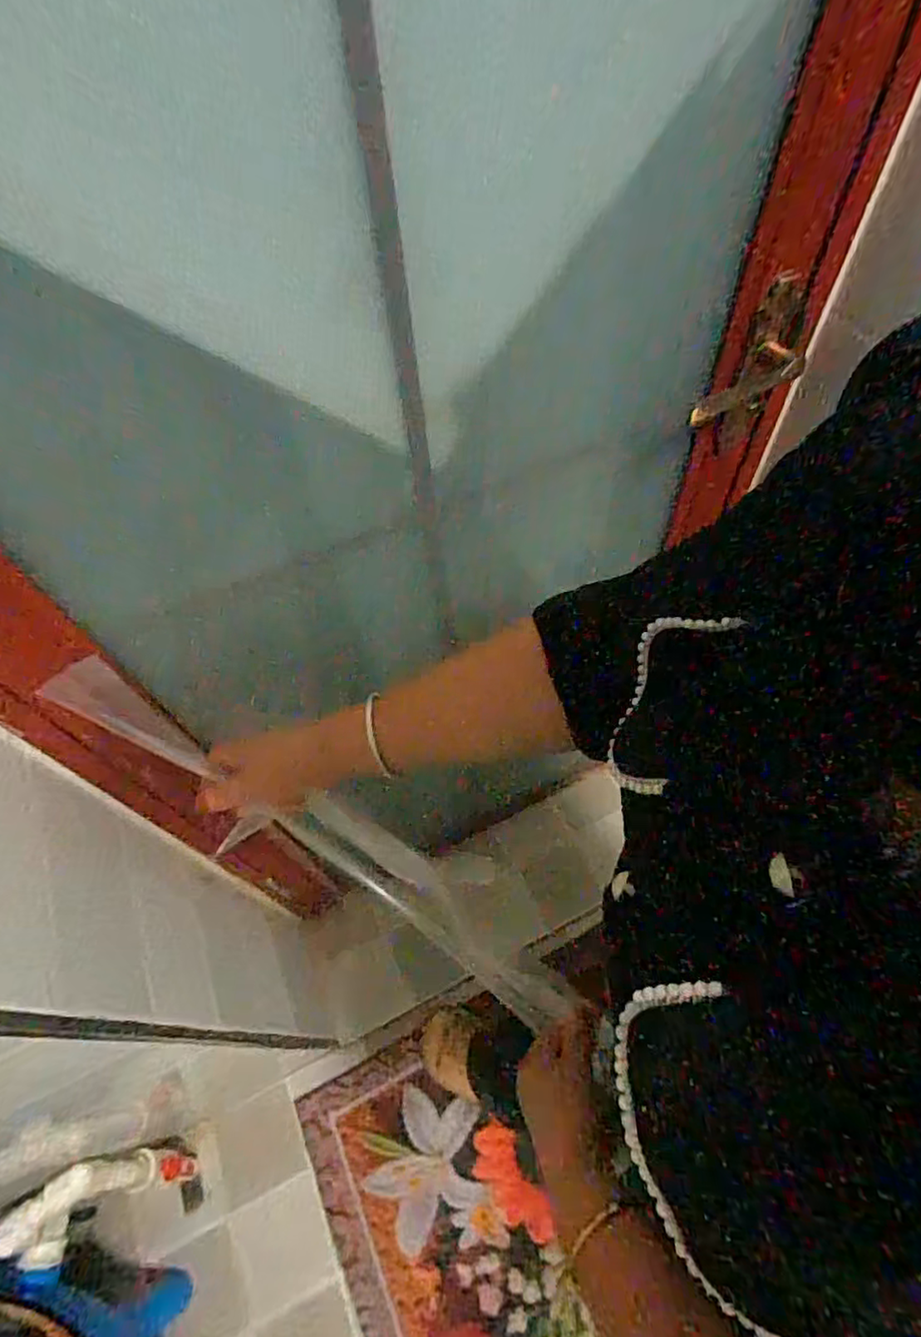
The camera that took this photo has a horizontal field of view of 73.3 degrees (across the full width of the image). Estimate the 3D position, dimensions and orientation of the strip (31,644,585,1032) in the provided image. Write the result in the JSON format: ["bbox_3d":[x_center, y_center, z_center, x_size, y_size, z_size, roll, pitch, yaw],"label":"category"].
[{"bbox_3d":[-0.120,0.126,0.503,0.475,0.038,0.080,32,60,0],"label":"strip"}]

